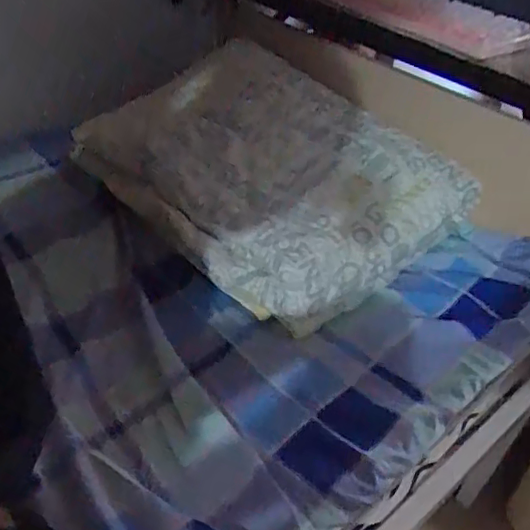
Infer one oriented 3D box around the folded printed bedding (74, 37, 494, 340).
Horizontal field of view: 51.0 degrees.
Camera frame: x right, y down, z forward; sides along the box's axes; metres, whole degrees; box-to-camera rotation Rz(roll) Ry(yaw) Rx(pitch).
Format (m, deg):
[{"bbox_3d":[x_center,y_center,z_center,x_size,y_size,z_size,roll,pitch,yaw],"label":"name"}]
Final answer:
[{"bbox_3d":[-0.002,-0.147,0.796,0.351,0.112,0.470,-41,66,-18],"label":"folded printed bedding"}]

